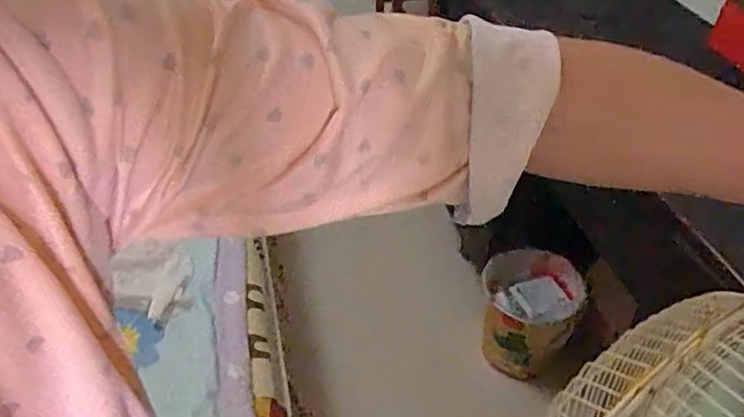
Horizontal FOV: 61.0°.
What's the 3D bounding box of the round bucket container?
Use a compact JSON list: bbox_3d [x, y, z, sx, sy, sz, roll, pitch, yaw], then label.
[{"bbox_3d":[0.350,0.233,1.439,0.209,0.165,0.230,13,44,16],"label":"round bucket container"}]

